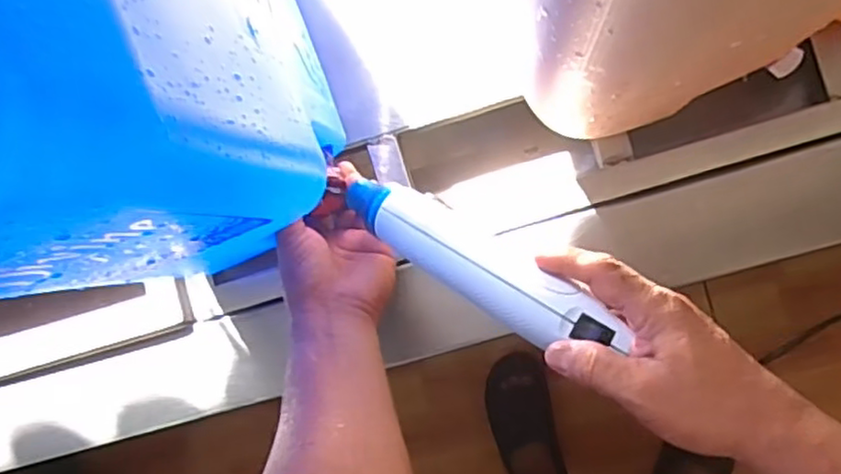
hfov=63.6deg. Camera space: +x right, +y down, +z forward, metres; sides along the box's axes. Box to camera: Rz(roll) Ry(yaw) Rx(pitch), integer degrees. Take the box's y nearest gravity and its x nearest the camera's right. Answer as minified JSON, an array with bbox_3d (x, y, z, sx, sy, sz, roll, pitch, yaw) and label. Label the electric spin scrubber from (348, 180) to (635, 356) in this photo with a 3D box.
[{"bbox_3d":[0.035,0.017,0.425,0.203,0.032,0.042,32,96,34],"label":"electric spin scrubber"}]

